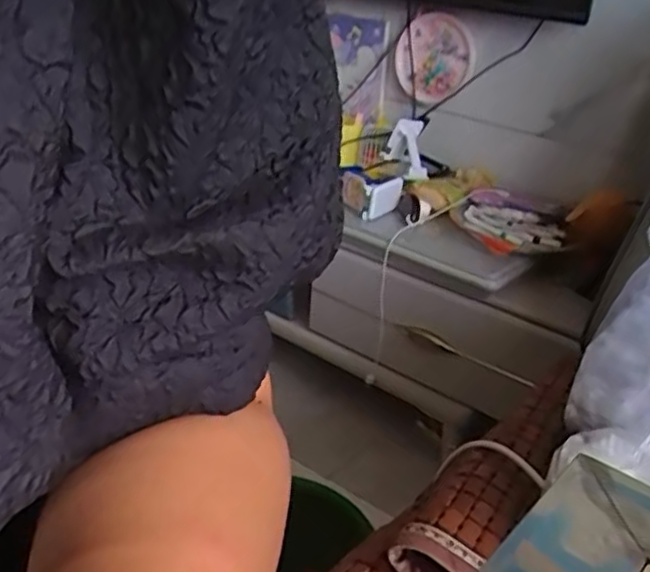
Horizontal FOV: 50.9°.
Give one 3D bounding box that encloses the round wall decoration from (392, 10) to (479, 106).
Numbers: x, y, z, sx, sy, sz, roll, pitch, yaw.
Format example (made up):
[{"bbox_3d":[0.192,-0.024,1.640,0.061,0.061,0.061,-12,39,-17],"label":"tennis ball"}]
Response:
[{"bbox_3d":[0.223,-0.473,1.409,0.037,0.166,0.171,-19,75,-53],"label":"round wall decoration"}]

